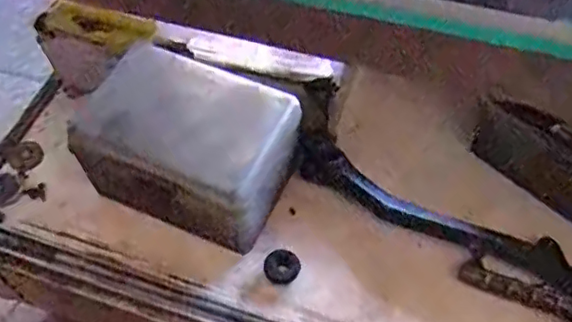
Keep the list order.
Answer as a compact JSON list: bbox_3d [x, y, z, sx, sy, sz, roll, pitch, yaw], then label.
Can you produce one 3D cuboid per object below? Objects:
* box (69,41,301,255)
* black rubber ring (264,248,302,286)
[{"bbox_3d":[-0.061,0.000,0.367,0.116,0.074,0.079,17,59,16],"label":"box"},{"bbox_3d":[-0.002,0.062,0.361,0.021,0.007,0.019,-18,56,-7],"label":"black rubber ring"}]

